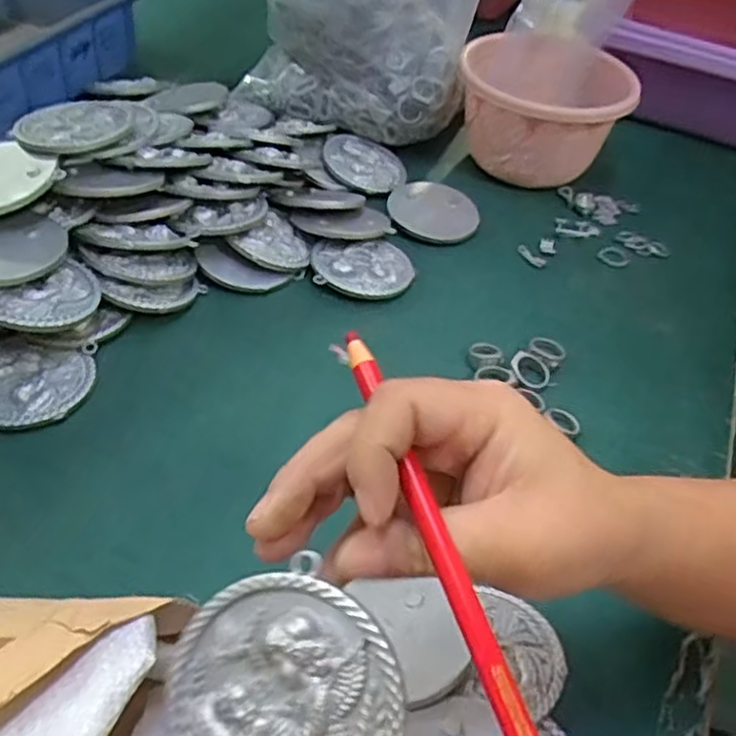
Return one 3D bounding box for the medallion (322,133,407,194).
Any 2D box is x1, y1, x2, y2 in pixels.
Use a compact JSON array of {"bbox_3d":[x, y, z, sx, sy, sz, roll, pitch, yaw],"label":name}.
[{"bbox_3d":[-0.002,-0.172,0.608,0.073,0.007,0.067,21,49,-12],"label":"medallion"}]

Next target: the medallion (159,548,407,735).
[{"bbox_3d":[-0.026,0.099,0.210,0.071,0.008,0.071,-5,73,16],"label":"medallion"}]

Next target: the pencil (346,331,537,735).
[{"bbox_3d":[0.024,0.058,0.220,0.008,0.006,0.165,-13,63,-19],"label":"pencil"}]

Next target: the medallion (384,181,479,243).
[{"bbox_3d":[0.052,-0.127,0.578,0.073,0.007,0.066,18,54,5],"label":"medallion"}]

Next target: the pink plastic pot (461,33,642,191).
[{"bbox_3d":[0.146,-0.217,0.614,0.135,0.098,0.136,4,46,-4],"label":"pink plastic pot"}]

